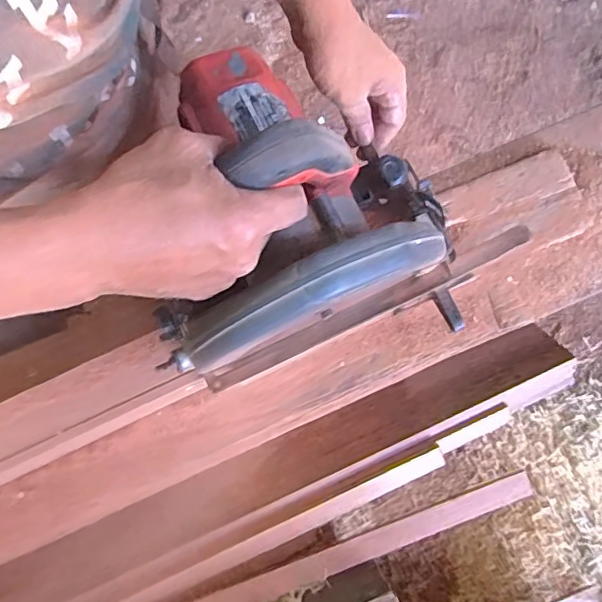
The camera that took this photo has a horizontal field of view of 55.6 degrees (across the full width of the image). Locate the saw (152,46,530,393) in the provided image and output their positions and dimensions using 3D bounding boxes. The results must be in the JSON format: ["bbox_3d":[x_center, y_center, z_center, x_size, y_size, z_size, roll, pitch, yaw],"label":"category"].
[{"bbox_3d":[0.000,-0.082,0.427,0.233,0.204,0.223,-14,79,-3],"label":"saw"}]

